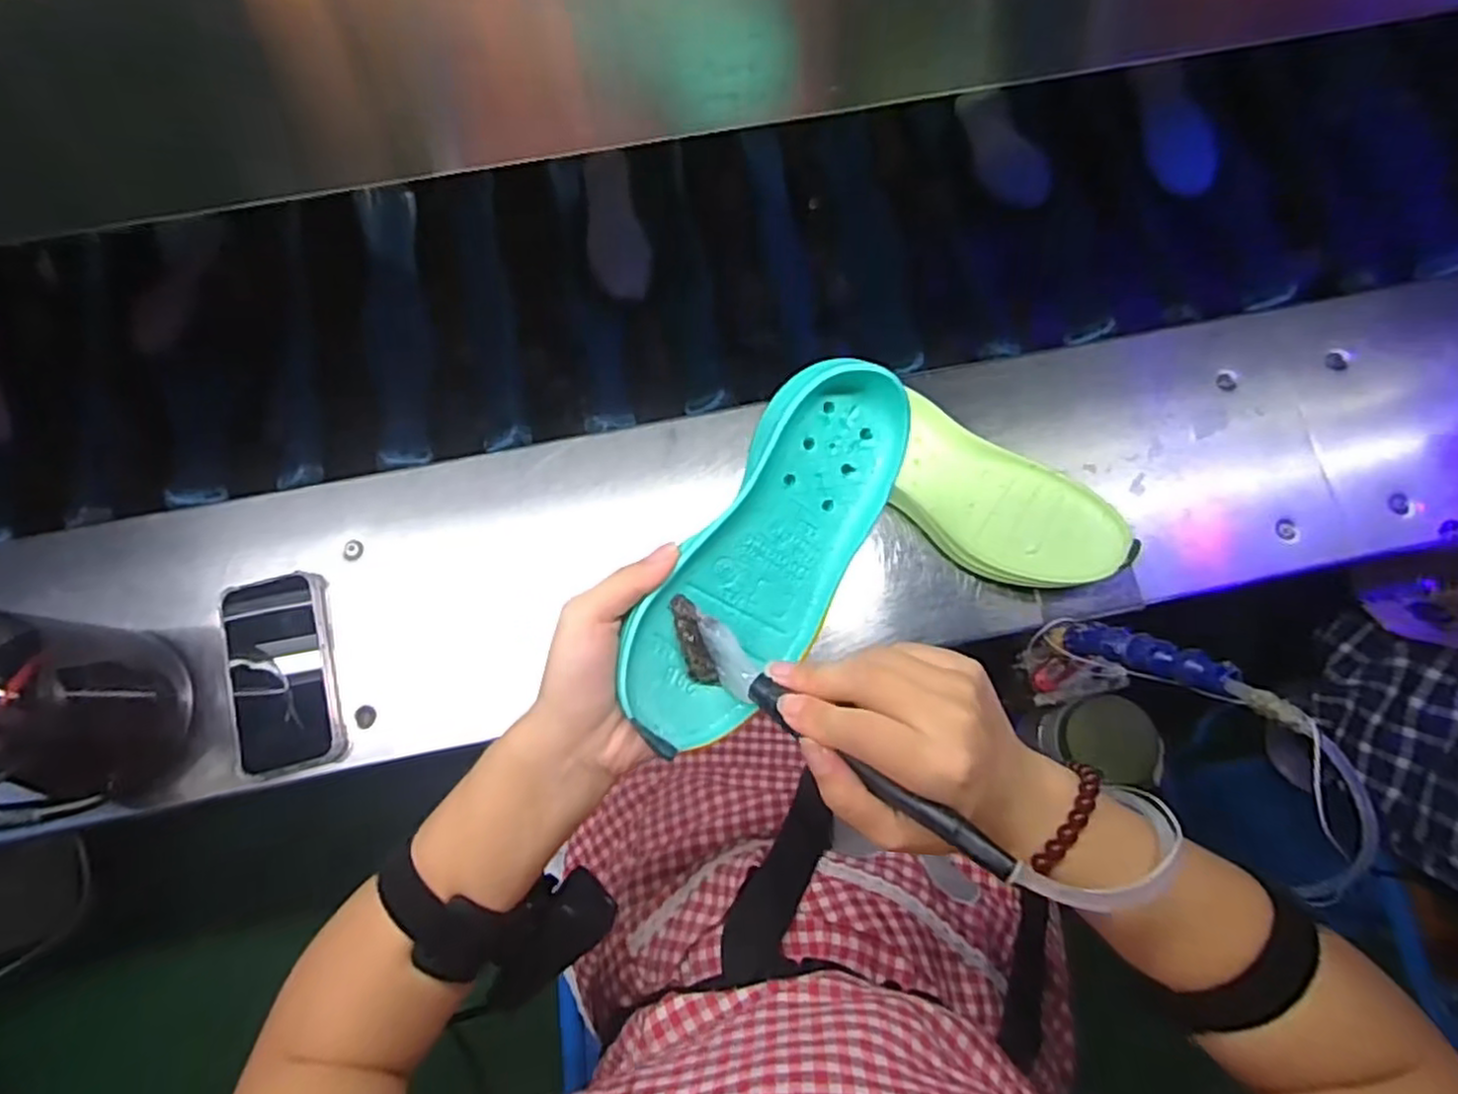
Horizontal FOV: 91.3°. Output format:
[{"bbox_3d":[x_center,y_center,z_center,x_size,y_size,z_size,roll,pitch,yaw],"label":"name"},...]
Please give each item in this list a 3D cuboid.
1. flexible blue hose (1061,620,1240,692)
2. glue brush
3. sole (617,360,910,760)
[{"bbox_3d":[0.290,0.075,0.503,0.025,0.128,0.020,-45,108,-9],"label":"flexible blue hose"},{"bbox_3d":[0.037,0.077,0.298,0.171,0.028,0.024,32,78,31],"label":"glue brush"},{"bbox_3d":[0.018,0.002,0.343,0.077,0.033,0.195,35,83,-15],"label":"sole"}]

